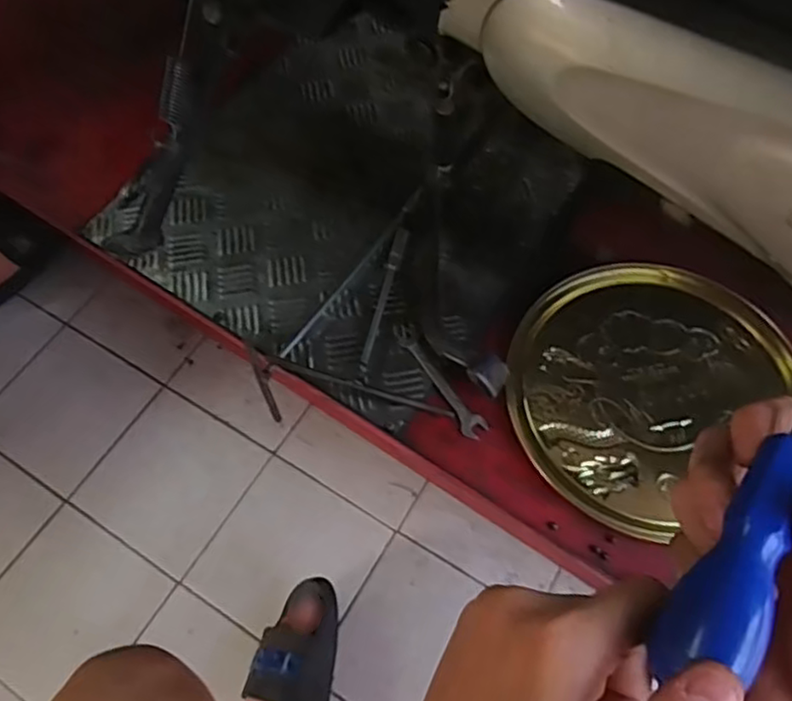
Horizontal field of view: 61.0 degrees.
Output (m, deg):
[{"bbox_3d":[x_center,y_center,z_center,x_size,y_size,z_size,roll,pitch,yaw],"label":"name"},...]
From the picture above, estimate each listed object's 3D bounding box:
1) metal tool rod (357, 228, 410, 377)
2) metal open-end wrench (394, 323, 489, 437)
[{"bbox_3d":[-0.013,-0.049,0.644,0.014,0.012,0.167,12,61,7],"label":"metal tool rod"},{"bbox_3d":[0.039,0.024,0.608,0.022,0.004,0.130,-29,64,-15],"label":"metal open-end wrench"}]

